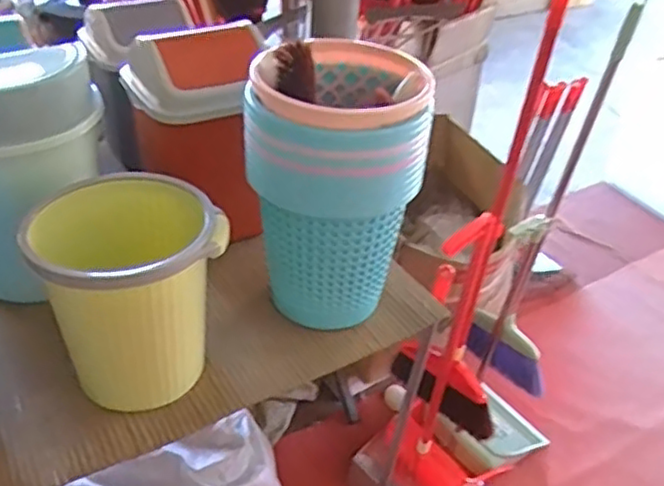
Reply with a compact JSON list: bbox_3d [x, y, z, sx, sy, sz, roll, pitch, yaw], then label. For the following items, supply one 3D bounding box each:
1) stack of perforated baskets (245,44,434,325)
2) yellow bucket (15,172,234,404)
[{"bbox_3d":[-0.002,-0.093,1.058,0.246,0.389,0.238,0,39,-6],"label":"stack of perforated baskets"},{"bbox_3d":[-0.275,0.066,0.948,0.231,0.253,0.216,3,39,-3],"label":"yellow bucket"}]

